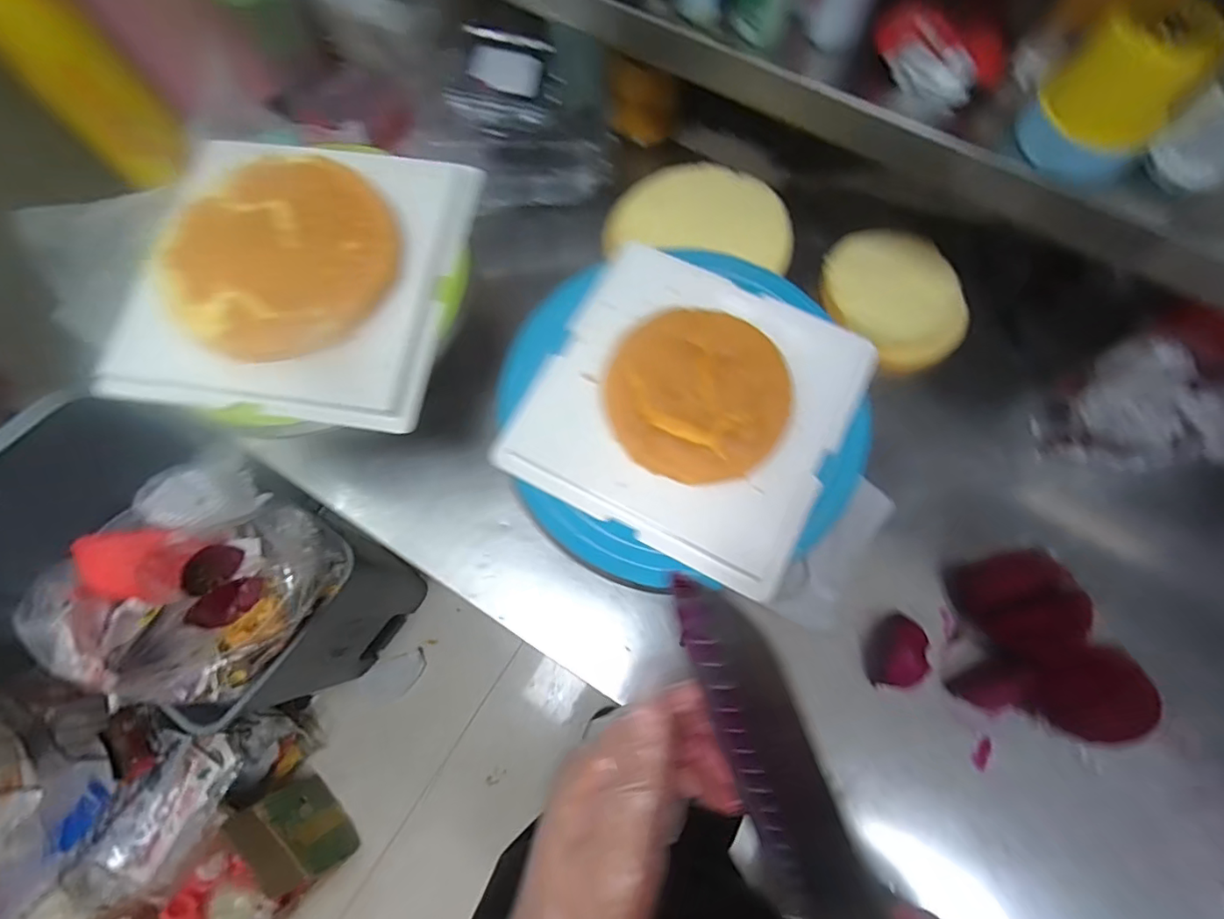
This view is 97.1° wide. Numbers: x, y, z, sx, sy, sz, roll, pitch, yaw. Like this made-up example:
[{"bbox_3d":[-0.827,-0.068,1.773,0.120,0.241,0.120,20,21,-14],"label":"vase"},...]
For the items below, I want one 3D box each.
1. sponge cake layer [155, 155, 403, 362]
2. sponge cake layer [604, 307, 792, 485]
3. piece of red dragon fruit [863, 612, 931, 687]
[{"bbox_3d":[-0.278,-0.174,0.459,0.181,0.029,0.187,0,72,1],"label":"sponge cake layer"},{"bbox_3d":[0.066,-0.050,0.418,0.135,0.027,0.133,-4,72,0],"label":"sponge cake layer"},{"bbox_3d":[0.265,0.177,0.501,0.049,0.016,0.066,14,73,6],"label":"piece of red dragon fruit"}]

